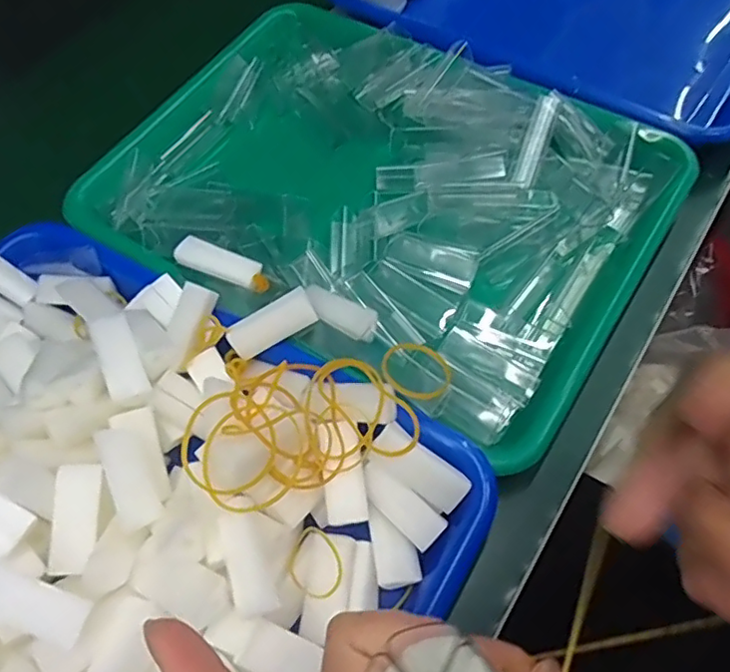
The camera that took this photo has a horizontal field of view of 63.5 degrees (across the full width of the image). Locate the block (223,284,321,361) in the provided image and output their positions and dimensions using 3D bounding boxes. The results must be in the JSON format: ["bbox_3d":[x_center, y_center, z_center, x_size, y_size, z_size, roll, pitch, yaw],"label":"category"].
[{"bbox_3d":[-0.049,-0.006,0.308,0.046,0.012,0.019,-28,63,-11],"label":"block"}]

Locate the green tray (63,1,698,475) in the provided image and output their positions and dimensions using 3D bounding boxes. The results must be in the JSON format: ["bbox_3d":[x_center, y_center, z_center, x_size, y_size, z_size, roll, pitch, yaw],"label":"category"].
[{"bbox_3d":[0.002,-0.095,0.376,0.336,0.043,0.246,31,68,19],"label":"green tray"}]

